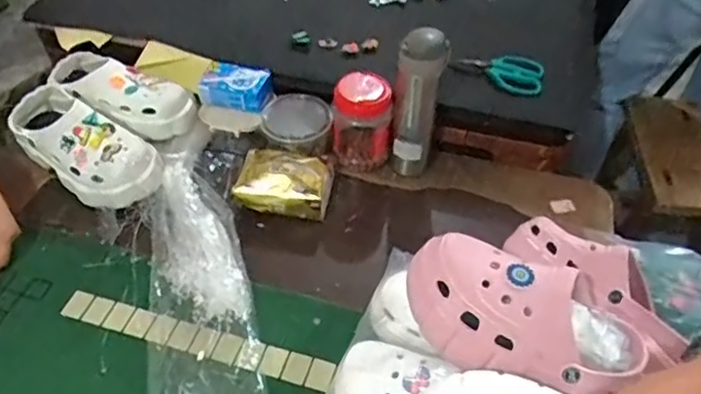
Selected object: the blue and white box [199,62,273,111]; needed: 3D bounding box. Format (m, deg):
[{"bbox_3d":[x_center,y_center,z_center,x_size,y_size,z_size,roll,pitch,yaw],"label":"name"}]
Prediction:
[{"bbox_3d":[-0.191,-0.184,1.019,0.123,0.044,0.072,15,50,13],"label":"blue and white box"}]

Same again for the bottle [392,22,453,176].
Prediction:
[{"bbox_3d":[0.104,-0.137,0.939,0.068,0.245,0.073,9,49,7],"label":"bottle"}]

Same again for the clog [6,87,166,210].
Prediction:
[{"bbox_3d":[-0.412,-0.081,0.949,0.288,0.094,0.126,33,56,25],"label":"clog"}]

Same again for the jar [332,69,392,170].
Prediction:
[{"bbox_3d":[0.020,-0.124,0.963,0.094,0.157,0.075,2,49,1],"label":"jar"}]

